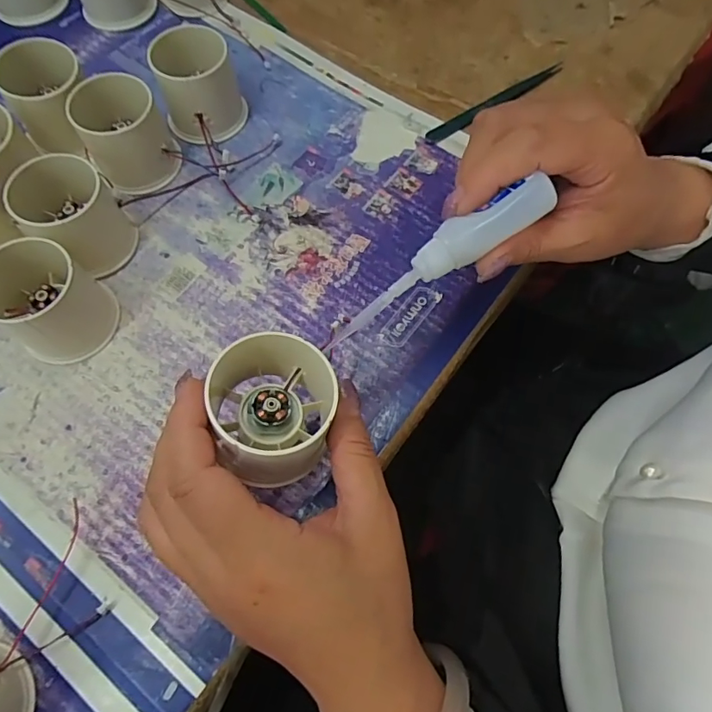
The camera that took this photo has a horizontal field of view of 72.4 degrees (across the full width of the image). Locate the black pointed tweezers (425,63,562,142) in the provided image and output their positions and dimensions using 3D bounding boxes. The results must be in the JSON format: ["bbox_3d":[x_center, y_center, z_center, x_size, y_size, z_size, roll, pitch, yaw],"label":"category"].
[{"bbox_3d":[0.104,-0.188,0.361,0.126,0.005,0.013,-32,73,-13],"label":"black pointed tweezers"}]

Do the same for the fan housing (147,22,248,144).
[{"bbox_3d":[-0.106,-0.182,0.331,0.053,0.052,0.050,0,69,-1],"label":"fan housing"}]

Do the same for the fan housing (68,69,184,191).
[{"bbox_3d":[-0.149,-0.144,0.316,0.053,0.047,0.056,-29,72,-12],"label":"fan housing"}]

